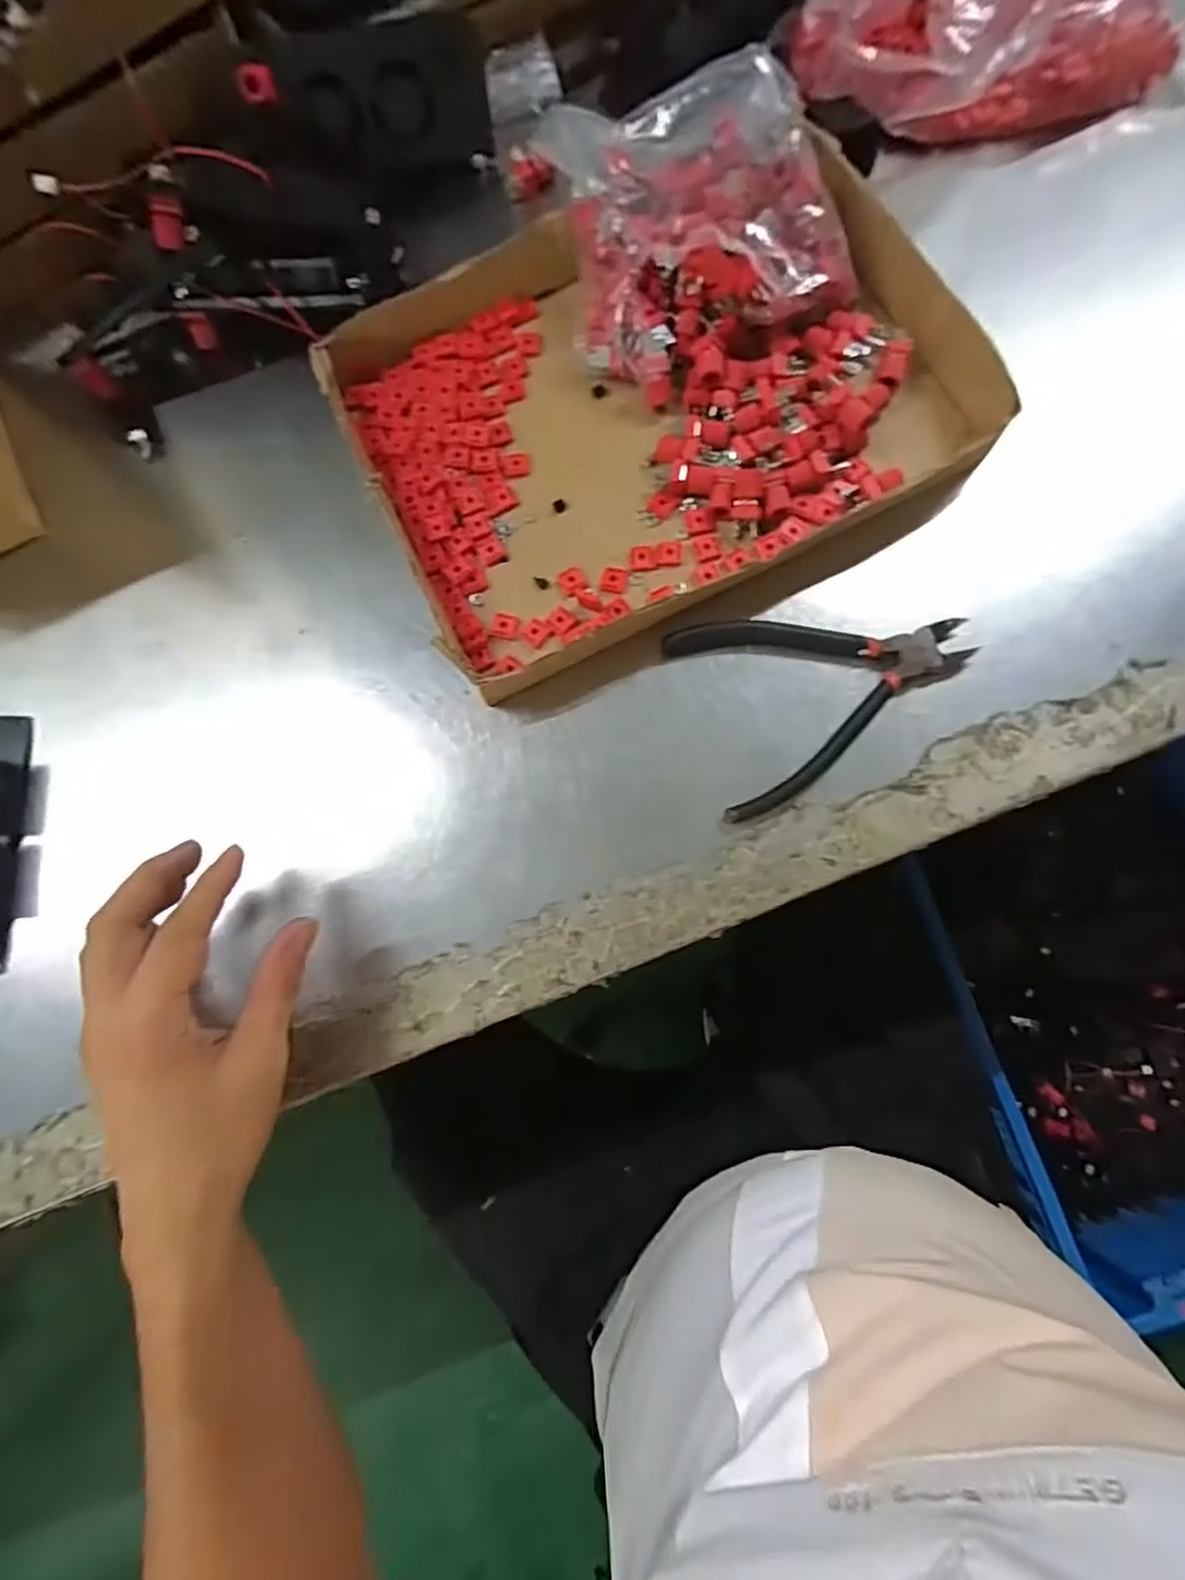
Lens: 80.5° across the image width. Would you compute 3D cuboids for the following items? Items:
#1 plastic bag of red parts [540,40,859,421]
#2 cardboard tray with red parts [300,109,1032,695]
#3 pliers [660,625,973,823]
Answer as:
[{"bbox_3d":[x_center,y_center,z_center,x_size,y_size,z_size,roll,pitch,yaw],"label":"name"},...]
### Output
[{"bbox_3d":[0.059,-0.302,0.369,0.145,0.046,0.154,-10,78,4],"label":"plastic bag of red parts"},{"bbox_3d":[0.032,-0.214,0.379,0.315,0.048,0.248,-24,78,0],"label":"cardboard tray with red parts"},{"bbox_3d":[0.118,-0.053,0.355,0.133,0.019,0.099,-18,78,2],"label":"pliers"}]

